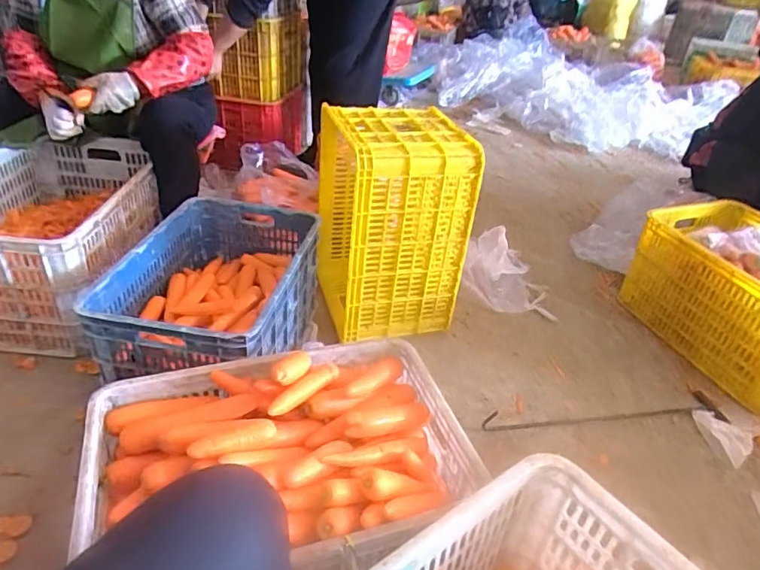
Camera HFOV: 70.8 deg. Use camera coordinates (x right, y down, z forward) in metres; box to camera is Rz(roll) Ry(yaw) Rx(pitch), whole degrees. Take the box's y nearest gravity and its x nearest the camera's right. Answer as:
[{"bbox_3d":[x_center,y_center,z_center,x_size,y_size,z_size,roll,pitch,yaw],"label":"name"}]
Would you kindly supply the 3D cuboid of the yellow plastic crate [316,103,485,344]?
[{"bbox_3d":[0.024,-0.156,1.391,0.309,0.519,0.348,-6,36,-15],"label":"yellow plastic crate"}]

